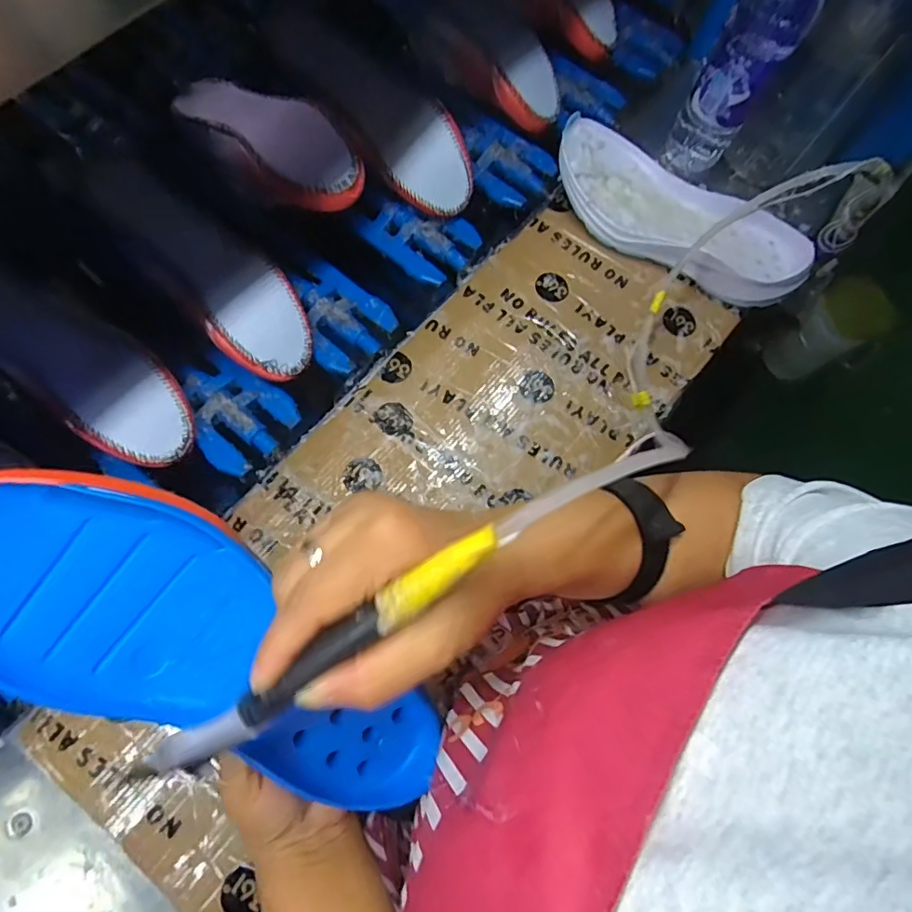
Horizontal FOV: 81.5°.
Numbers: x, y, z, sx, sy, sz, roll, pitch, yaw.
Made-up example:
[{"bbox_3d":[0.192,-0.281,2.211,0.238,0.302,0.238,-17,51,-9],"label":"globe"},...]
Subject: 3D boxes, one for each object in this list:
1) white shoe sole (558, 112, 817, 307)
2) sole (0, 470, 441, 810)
[{"bbox_3d":[0.222,-0.244,0.534,0.268,0.046,0.113,31,76,5],"label":"white shoe sole"},{"bbox_3d":[-0.114,0.100,0.258,0.260,0.023,0.095,43,73,-22],"label":"sole"}]

